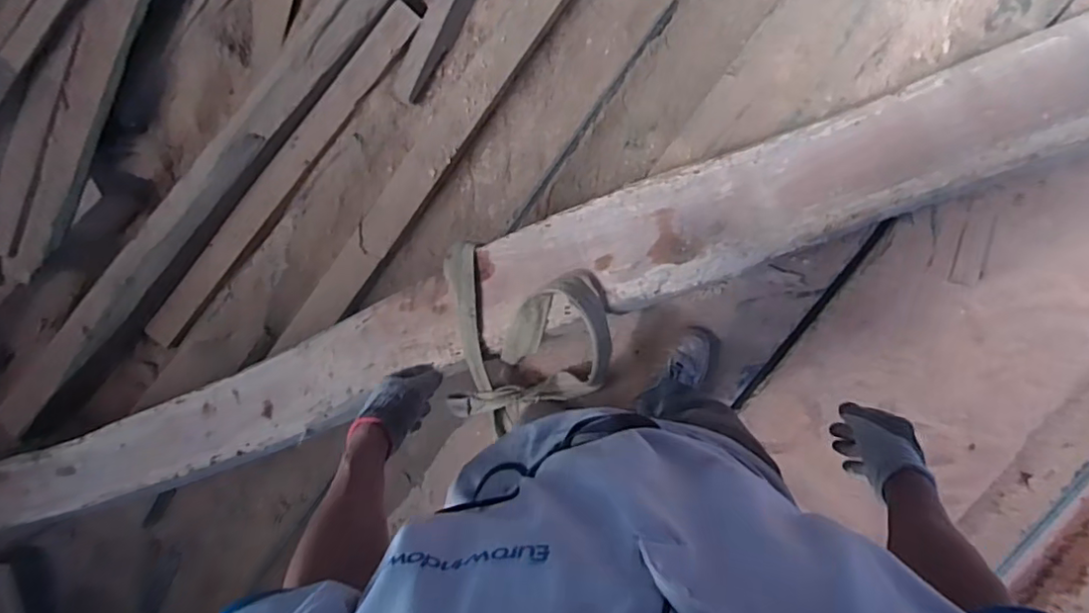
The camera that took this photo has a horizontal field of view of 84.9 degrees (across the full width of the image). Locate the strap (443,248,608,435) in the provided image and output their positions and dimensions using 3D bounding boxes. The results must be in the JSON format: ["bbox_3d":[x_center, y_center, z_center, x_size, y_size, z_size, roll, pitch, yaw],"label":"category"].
[{"bbox_3d":[-0.049,0.084,1.381,0.395,0.228,0.419,3,91,11],"label":"strap"}]

